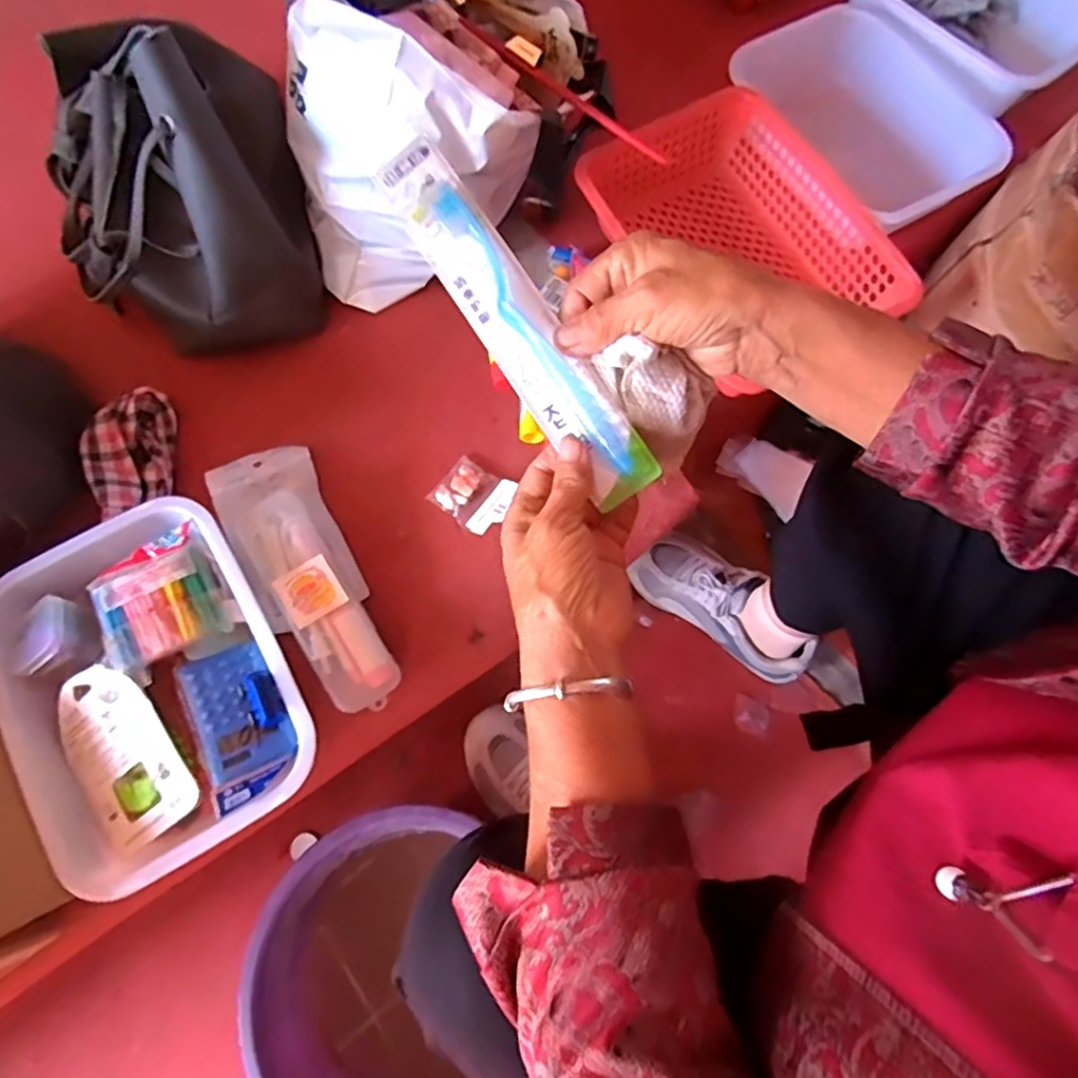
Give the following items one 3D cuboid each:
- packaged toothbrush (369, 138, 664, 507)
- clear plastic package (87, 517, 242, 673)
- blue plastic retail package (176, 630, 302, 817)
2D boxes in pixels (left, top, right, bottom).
[{"bbox_3d":[-0.014,-0.121,0.338,0.038,0.021,0.228,-34,85,-10],"label":"packaged toothbrush"},{"bbox_3d":[-0.324,0.048,0.535,0.092,0.025,0.105,-30,74,-9],"label":"clear plastic package"},{"bbox_3d":[-0.246,0.146,0.516,0.072,0.024,0.131,-25,73,-7],"label":"blue plastic retail package"}]

